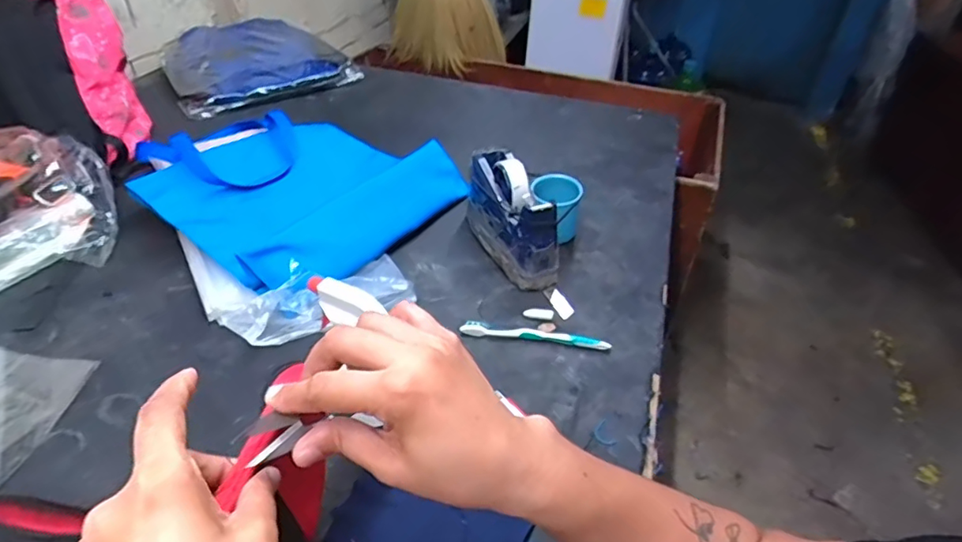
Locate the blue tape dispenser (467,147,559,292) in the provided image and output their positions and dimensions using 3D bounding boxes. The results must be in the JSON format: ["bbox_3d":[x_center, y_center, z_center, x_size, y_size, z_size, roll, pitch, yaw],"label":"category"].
[{"bbox_3d":[0.040,-0.081,0.777,0.064,0.117,0.207,-14,42,-19],"label":"blue tape dispenser"}]

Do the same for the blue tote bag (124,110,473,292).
[{"bbox_3d":[-0.308,-0.155,0.862,0.457,0.045,0.379,24,44,24],"label":"blue tote bag"}]

